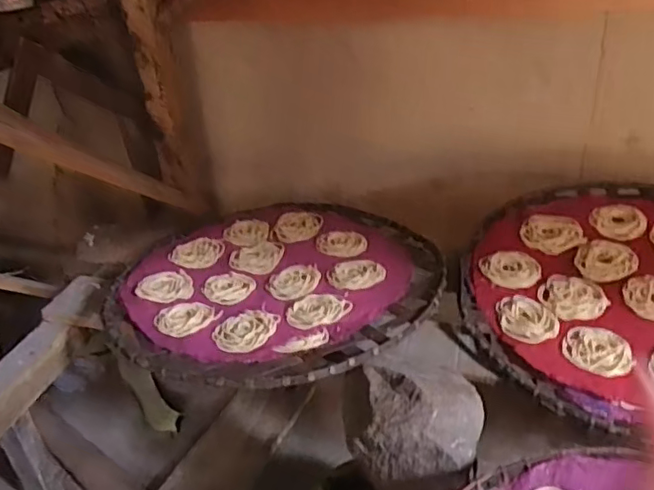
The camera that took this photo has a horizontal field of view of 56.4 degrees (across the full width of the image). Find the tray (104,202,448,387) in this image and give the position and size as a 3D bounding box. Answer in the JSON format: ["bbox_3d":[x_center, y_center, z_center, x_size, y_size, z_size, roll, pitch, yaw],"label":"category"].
[{"bbox_3d":[-0.058,0.039,0.772,0.404,0.030,0.389,-5,30,3],"label":"tray"}]

